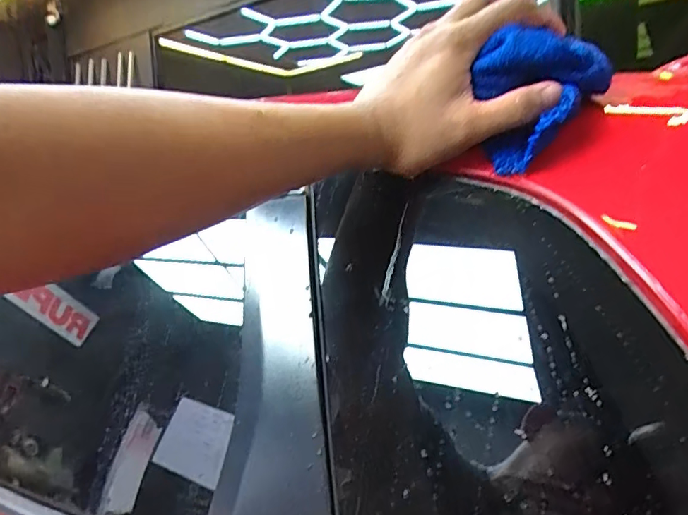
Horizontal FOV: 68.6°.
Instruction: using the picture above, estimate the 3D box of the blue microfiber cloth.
[{"bbox_3d":[0.132,-0.100,0.318,0.088,0.086,0.035,-4,7,-4],"label":"blue microfiber cloth"}]

